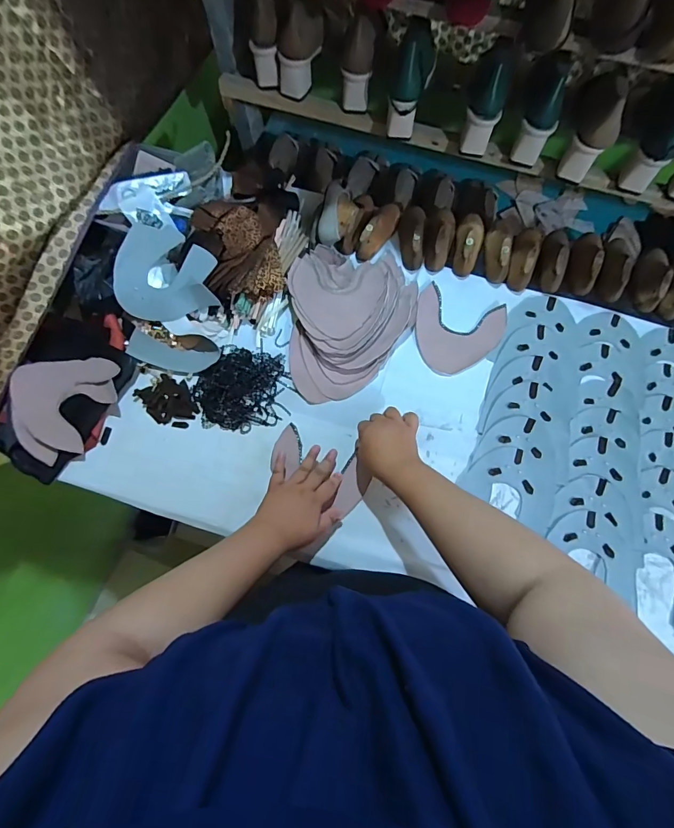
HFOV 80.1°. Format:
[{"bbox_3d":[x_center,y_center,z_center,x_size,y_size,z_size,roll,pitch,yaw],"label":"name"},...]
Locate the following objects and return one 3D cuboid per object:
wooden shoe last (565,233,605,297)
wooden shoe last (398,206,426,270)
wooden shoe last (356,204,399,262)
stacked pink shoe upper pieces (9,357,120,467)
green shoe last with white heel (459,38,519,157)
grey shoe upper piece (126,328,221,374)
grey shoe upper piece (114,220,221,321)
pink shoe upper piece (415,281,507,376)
[{"bbox_3d":[0.468,-0.296,0.752,0.048,0.055,0.142,17,74,6],"label":"wooden shoe last"},{"bbox_3d":[0.146,-0.355,0.771,0.051,0.048,0.142,7,74,3],"label":"wooden shoe last"},{"bbox_3d":[0.082,-0.362,0.773,0.048,0.050,0.140,25,75,8],"label":"wooden shoe last"},{"bbox_3d":[-0.469,-0.026,0.683,0.159,0.046,0.190,30,76,10],"label":"stacked pink shoe upper pieces"},{"bbox_3d":[0.247,-0.513,0.661,0.061,0.148,0.050,16,45,6],"label":"green shoe last with white heel"},{"bbox_3d":[-0.290,-0.107,0.708,0.155,0.027,0.055,9,74,4],"label":"grey shoe upper piece"},{"bbox_3d":[-0.298,-0.264,0.729,0.159,0.070,0.178,-1,73,1],"label":"grey shoe upper piece"},{"bbox_3d":[0.216,-0.147,0.736,0.157,0.011,0.162,21,76,7],"label":"pink shoe upper piece"}]

